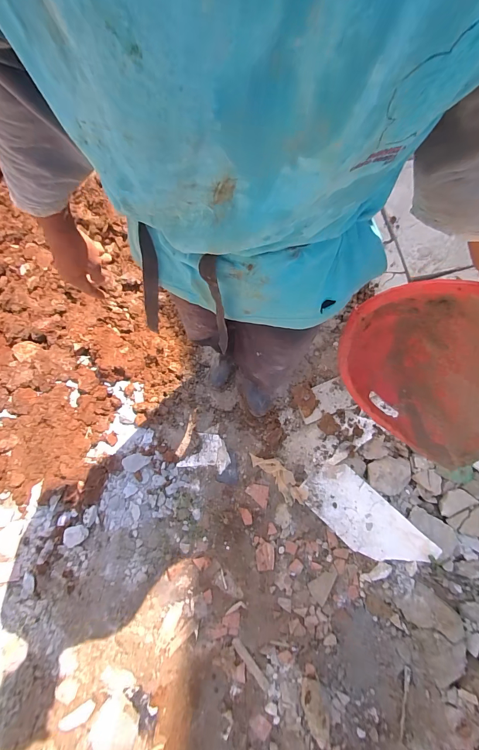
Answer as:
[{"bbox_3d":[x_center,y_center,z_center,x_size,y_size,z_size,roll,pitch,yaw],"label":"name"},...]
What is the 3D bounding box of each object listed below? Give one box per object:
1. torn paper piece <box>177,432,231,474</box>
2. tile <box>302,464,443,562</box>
[{"bbox_3d":[-0.121,0.276,1.205,0.173,0.010,0.130,10,73,5],"label":"torn paper piece"},{"bbox_3d":[0.408,0.473,1.105,0.407,0.019,0.189,41,83,19],"label":"tile"}]

